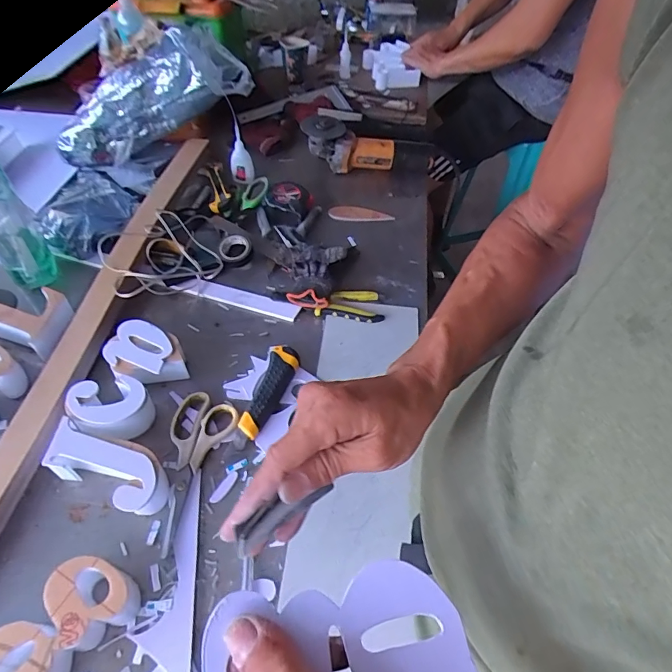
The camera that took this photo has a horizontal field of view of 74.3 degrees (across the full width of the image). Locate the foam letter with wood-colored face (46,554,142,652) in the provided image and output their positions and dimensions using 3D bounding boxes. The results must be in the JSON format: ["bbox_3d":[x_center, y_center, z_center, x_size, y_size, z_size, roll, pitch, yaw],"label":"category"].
[{"bbox_3d":[-0.225,0.240,0.408,0.060,0.045,0.067,-33,59,-26],"label":"foam letter with wood-colored face"}]

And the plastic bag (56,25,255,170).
[{"bbox_3d":[-0.365,-0.460,0.867,0.375,0.138,0.160,-26,52,8],"label":"plastic bag"}]

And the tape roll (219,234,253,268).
[{"bbox_3d":[-0.166,-0.141,0.739,0.053,0.026,0.055,1,50,-2],"label":"tape roll"}]

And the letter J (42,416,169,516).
[{"bbox_3d":[-0.250,0.143,0.488,0.141,0.044,0.059,21,52,14],"label":"letter J"}]

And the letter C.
[{"bbox_3d":[-0.268,0.085,0.531,0.082,0.039,0.077,1,50,-2],"label":"letter C"}]

